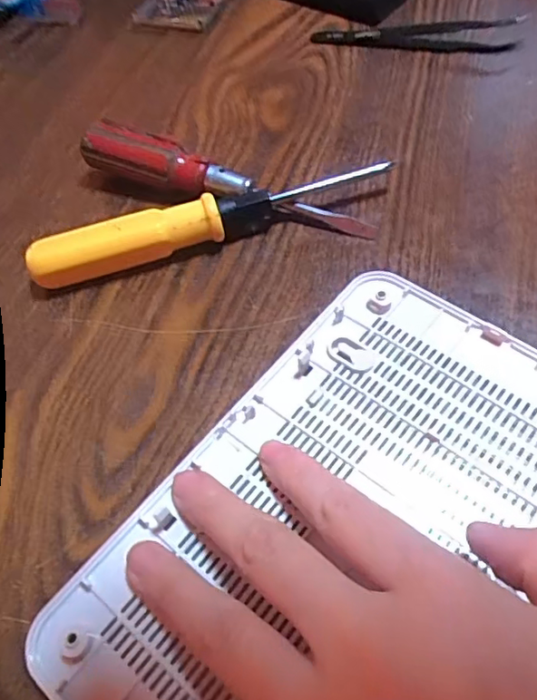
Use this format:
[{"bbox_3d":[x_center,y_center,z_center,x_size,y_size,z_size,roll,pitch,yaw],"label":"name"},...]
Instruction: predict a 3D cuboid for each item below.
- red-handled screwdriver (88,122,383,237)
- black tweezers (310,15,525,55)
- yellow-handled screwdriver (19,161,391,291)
[{"bbox_3d":[-0.021,-0.073,0.253,0.135,0.025,0.016,19,60,17],"label":"red-handled screwdriver"},{"bbox_3d":[0.079,-0.174,0.315,0.109,0.013,0.016,8,57,11],"label":"black tweezers"},{"bbox_3d":[-0.025,-0.056,0.246,0.152,0.018,0.018,-20,57,-8],"label":"yellow-handled screwdriver"}]

